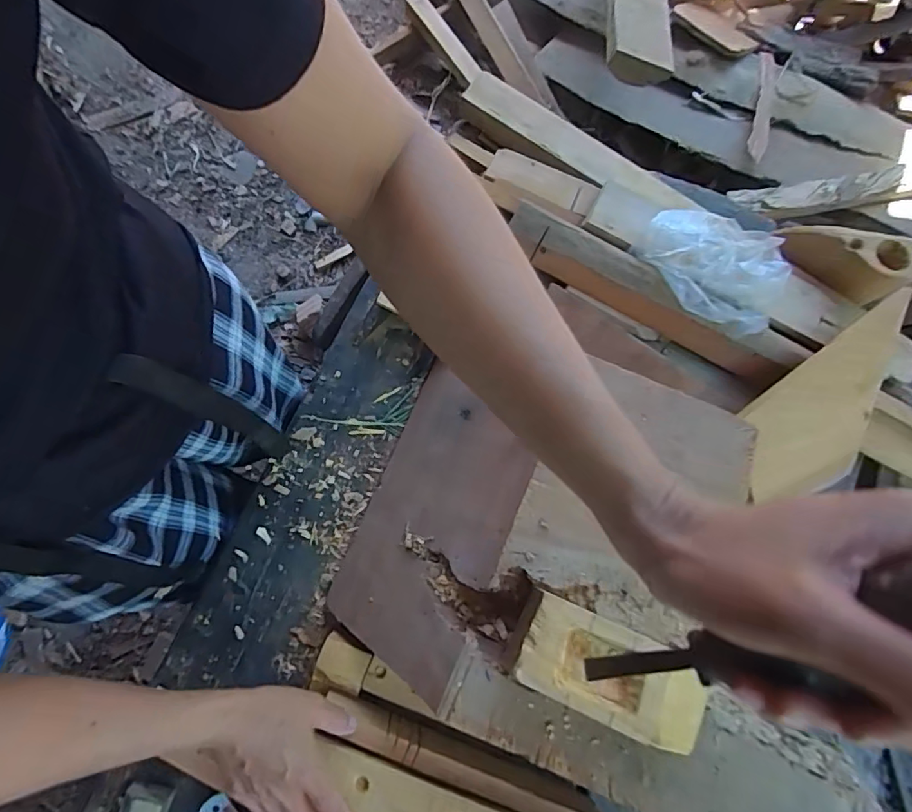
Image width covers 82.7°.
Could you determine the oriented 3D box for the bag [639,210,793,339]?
[{"bbox_3d":[0.276,-0.151,0.553,0.155,0.033,0.111,26,78,5],"label":"bag"}]

